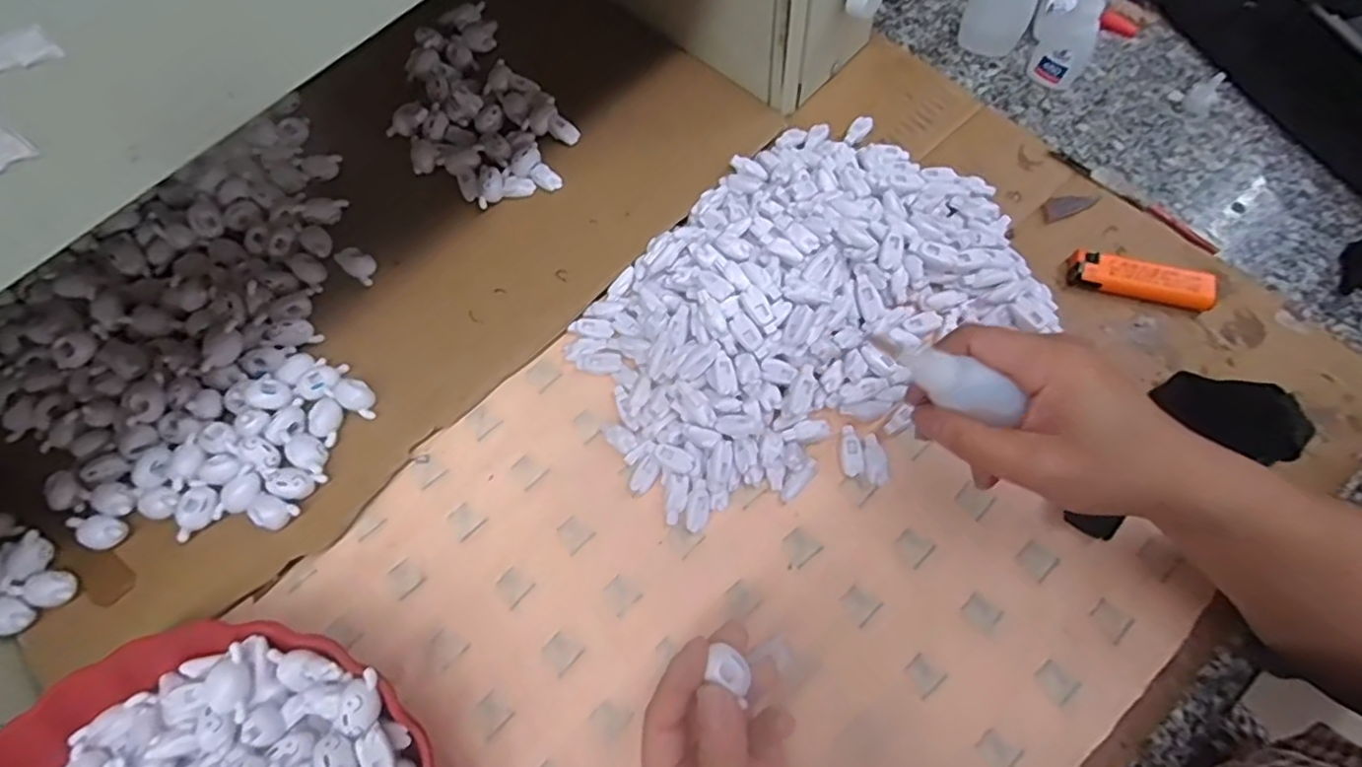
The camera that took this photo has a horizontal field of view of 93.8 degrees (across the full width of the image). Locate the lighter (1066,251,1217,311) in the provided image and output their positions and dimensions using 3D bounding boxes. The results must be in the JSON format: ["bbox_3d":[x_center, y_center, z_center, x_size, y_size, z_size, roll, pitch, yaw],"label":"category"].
[{"bbox_3d":[0.287,-0.064,0.398,0.082,0.014,0.025,15,71,8],"label":"lighter"}]

